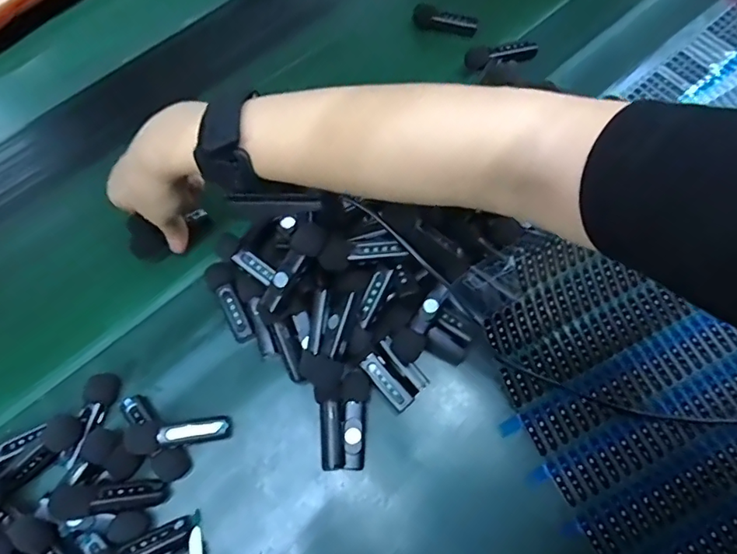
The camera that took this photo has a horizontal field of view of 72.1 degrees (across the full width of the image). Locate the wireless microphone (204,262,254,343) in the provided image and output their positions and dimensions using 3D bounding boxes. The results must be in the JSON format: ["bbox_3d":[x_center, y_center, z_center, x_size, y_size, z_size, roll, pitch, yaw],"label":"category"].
[{"bbox_3d":[-0.103,0.018,0.381,0.021,0.015,0.064,-31,70,-10],"label":"wireless microphone"}]

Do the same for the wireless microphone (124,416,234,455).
[{"bbox_3d":[-0.129,0.107,0.348,0.067,0.023,0.023,-1,66,-20],"label":"wireless microphone"}]

